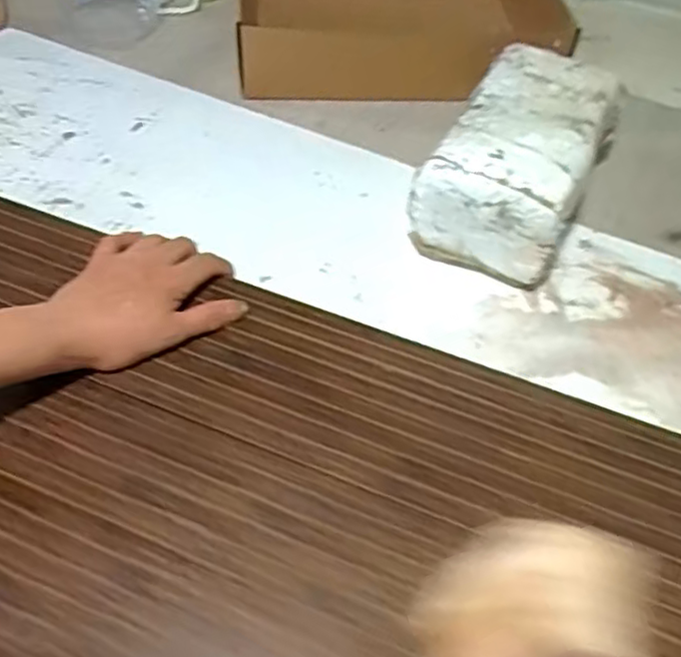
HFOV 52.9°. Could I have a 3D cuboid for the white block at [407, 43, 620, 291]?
[{"bbox_3d":[0.160,-0.149,0.609,0.121,0.111,0.223,26,52,15],"label":"white block"}]

